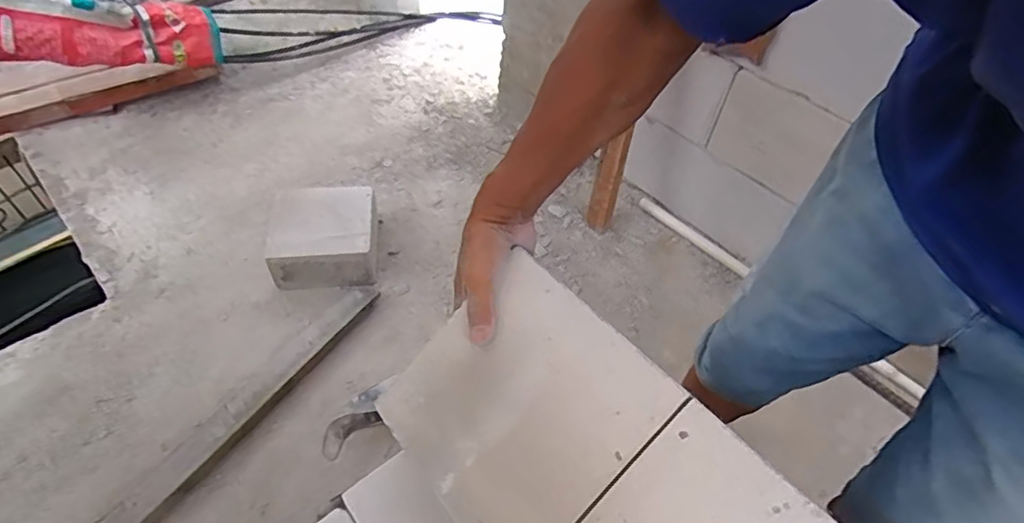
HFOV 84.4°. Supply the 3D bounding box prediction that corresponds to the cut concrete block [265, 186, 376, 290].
[{"bbox_3d":[-0.394,-0.054,1.188,0.213,0.098,0.204,-6,50,-10],"label":"cut concrete block"}]

